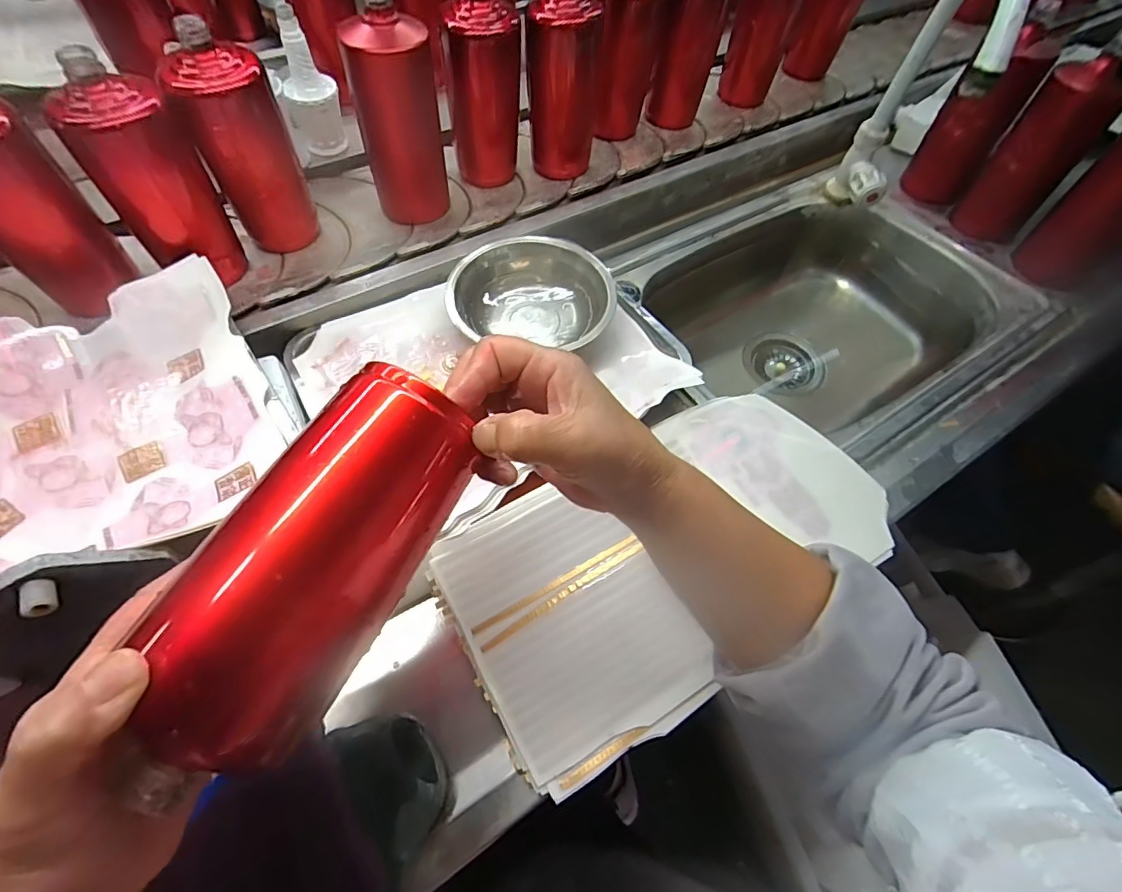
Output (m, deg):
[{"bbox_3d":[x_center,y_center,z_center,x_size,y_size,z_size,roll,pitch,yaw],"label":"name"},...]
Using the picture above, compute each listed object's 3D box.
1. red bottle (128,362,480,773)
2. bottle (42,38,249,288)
[{"bbox_3d":[-0.105,0.043,0.221,0.069,0.063,0.165,24,71,10],"label":"red bottle"},{"bbox_3d":[-0.365,-0.235,0.465,0.064,0.183,0.064,7,59,0],"label":"bottle"}]

